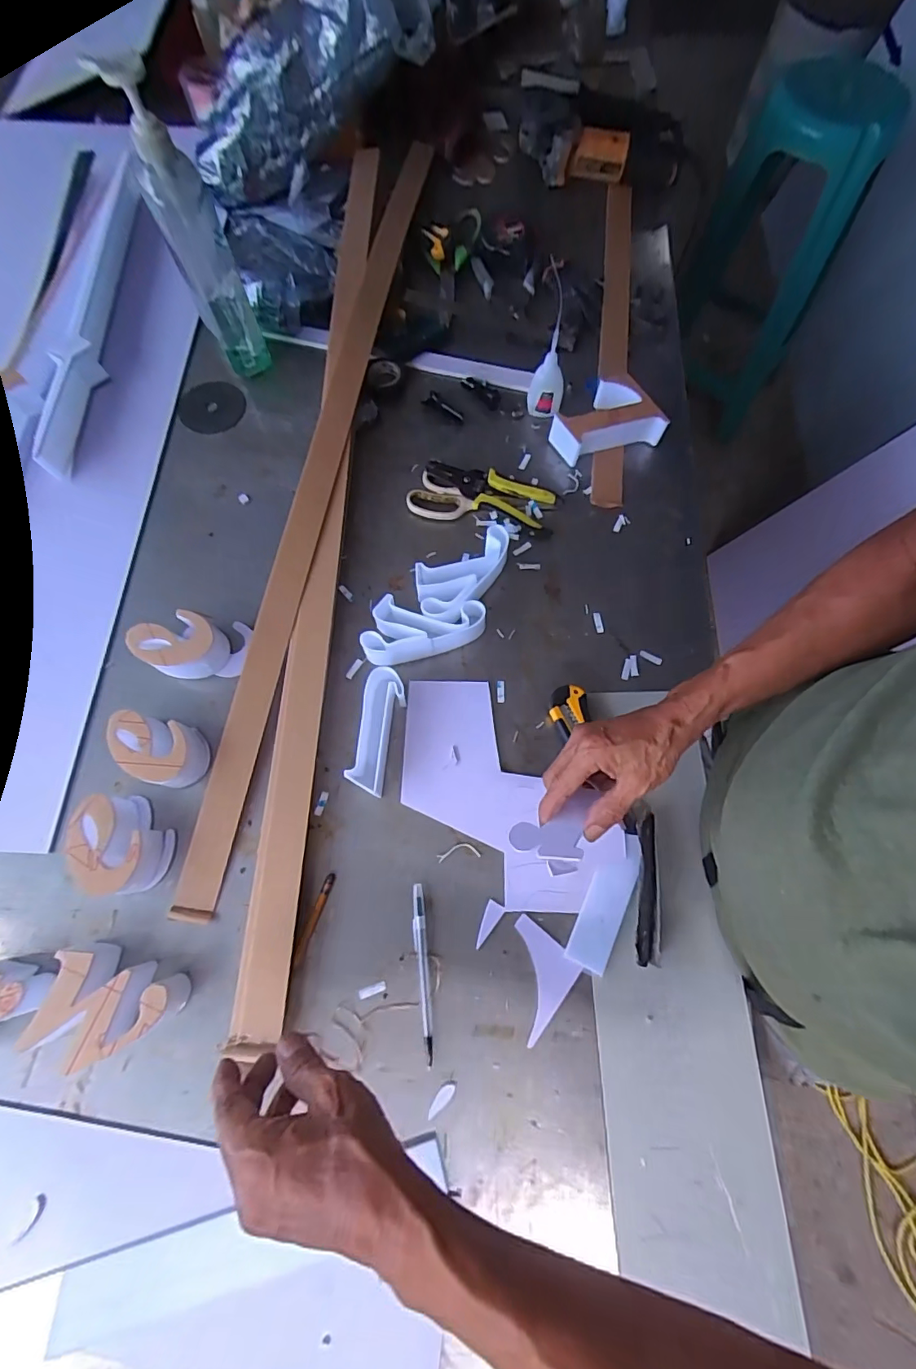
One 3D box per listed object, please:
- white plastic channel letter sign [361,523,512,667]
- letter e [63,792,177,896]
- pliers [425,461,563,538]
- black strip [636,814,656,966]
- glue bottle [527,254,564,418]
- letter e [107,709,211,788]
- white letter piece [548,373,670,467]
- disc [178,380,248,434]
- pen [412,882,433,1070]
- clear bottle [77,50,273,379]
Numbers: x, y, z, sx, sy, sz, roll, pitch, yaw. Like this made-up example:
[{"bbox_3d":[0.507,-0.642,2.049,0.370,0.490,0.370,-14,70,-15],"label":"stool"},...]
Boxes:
[{"bbox_3d":[-0.012,-0.093,0.577,0.096,0.044,0.204,38,75,12],"label":"white plastic channel letter sign"},{"bbox_3d":[-0.330,0.155,0.489,0.093,0.045,0.068,42,76,13],"label":"letter e"},{"bbox_3d":[0.044,-0.243,0.636,0.169,0.025,0.059,23,73,7],"label":"pliers"},{"bbox_3d":[0.181,0.195,0.486,0.019,0.012,0.133,8,71,3],"label":"black strip"},{"bbox_3d":[0.117,-0.410,0.623,0.048,0.158,0.044,4,71,1],"label":"glue bottle"},{"bbox_3d":[-0.311,0.067,0.519,0.087,0.048,0.062,14,72,5],"label":"letter e"},{"bbox_3d":[0.188,-0.345,0.657,0.136,0.048,0.084,-16,72,-6],"label":"white letter piece"},{"bbox_3d":[-0.337,-0.380,0.693,0.086,0.007,0.090,0,71,-1],"label":"disc"},{"bbox_3d":[-0.034,0.267,0.471,0.012,0.006,0.149,-4,71,-2],"label":"pen"},{"bbox_3d":[-0.291,-0.488,0.589,0.066,0.269,0.062,-25,74,-9],"label":"clear bottle"}]

